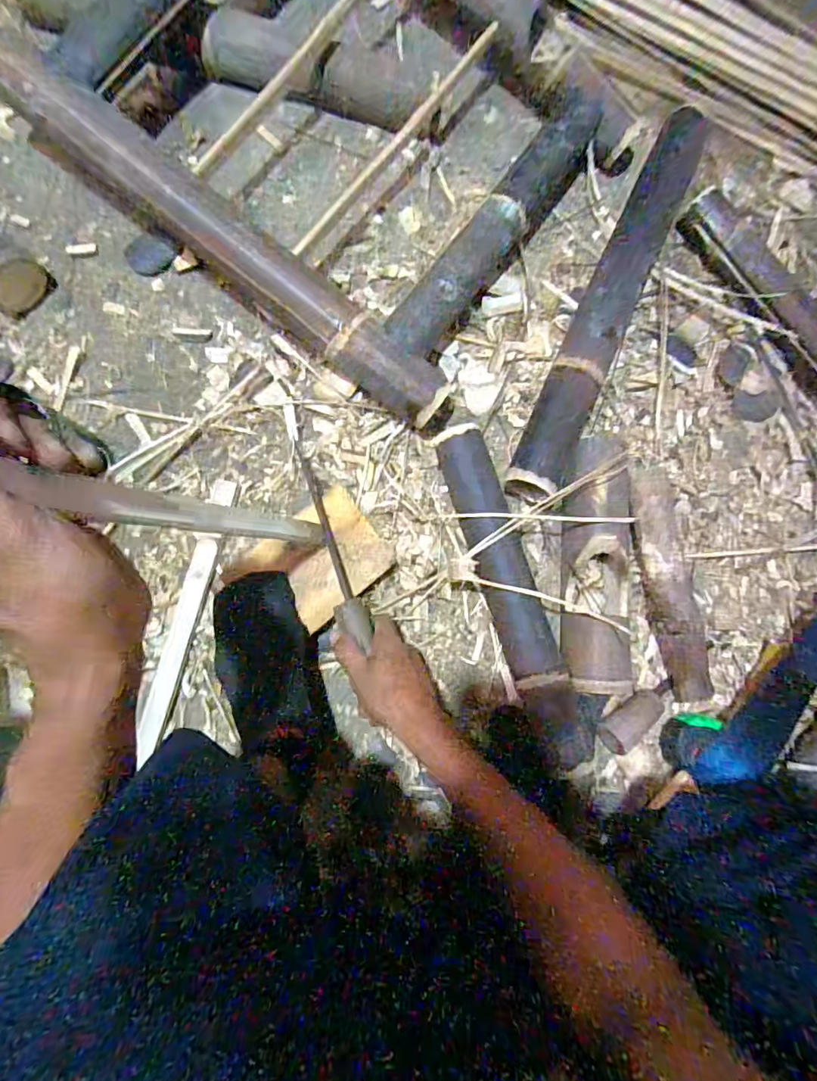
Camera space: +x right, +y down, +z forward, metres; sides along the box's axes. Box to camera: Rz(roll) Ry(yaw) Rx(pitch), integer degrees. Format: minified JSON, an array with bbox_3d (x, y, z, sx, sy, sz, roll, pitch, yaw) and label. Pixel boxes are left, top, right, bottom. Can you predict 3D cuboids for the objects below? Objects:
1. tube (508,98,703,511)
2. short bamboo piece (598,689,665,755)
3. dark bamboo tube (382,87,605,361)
[{"bbox_3d":[0.268,-0.308,0.641,0.083,0.079,0.567,26,82,-5],"label":"tube"},{"bbox_3d":[0.270,0.215,0.612,0.101,0.050,0.048,-36,90,-10],"label":"short bamboo piece"},{"bbox_3d":[0.113,-0.389,0.639,0.069,0.079,0.422,36,81,-4],"label":"dark bamboo tube"}]

